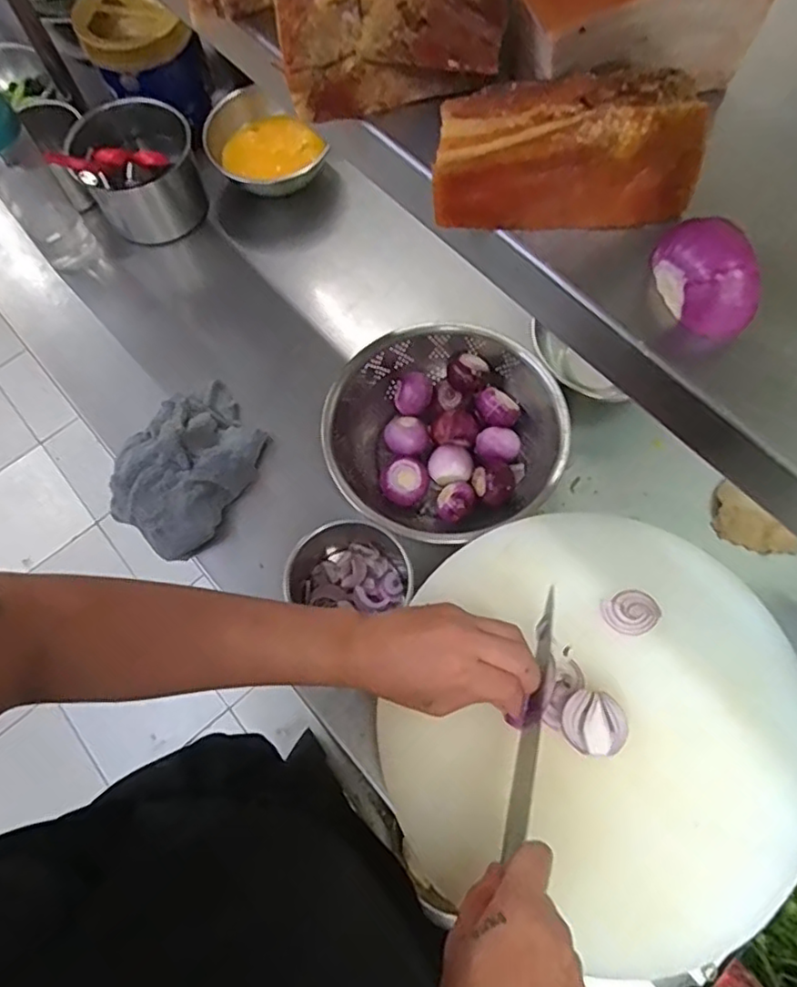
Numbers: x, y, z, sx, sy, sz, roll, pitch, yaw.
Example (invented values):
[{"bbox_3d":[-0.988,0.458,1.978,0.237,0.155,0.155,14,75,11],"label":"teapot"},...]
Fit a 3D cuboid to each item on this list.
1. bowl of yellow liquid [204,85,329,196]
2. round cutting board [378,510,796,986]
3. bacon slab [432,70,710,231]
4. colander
[{"bbox_3d":[-0.179,-0.471,0.874,0.162,0.076,0.131,22,72,10],"label":"bowl of yellow liquid"},{"bbox_3d":[0.169,0.183,0.525,0.328,0.036,0.336,-1,69,2],"label":"round cutting board"},{"bbox_3d":[0.064,-0.128,0.238,0.096,0.042,0.029,1,69,2],"label":"bacon slab"},{"bbox_3d":[0.053,-0.067,0.687,0.243,0.112,0.238,-1,69,2],"label":"colander"}]

